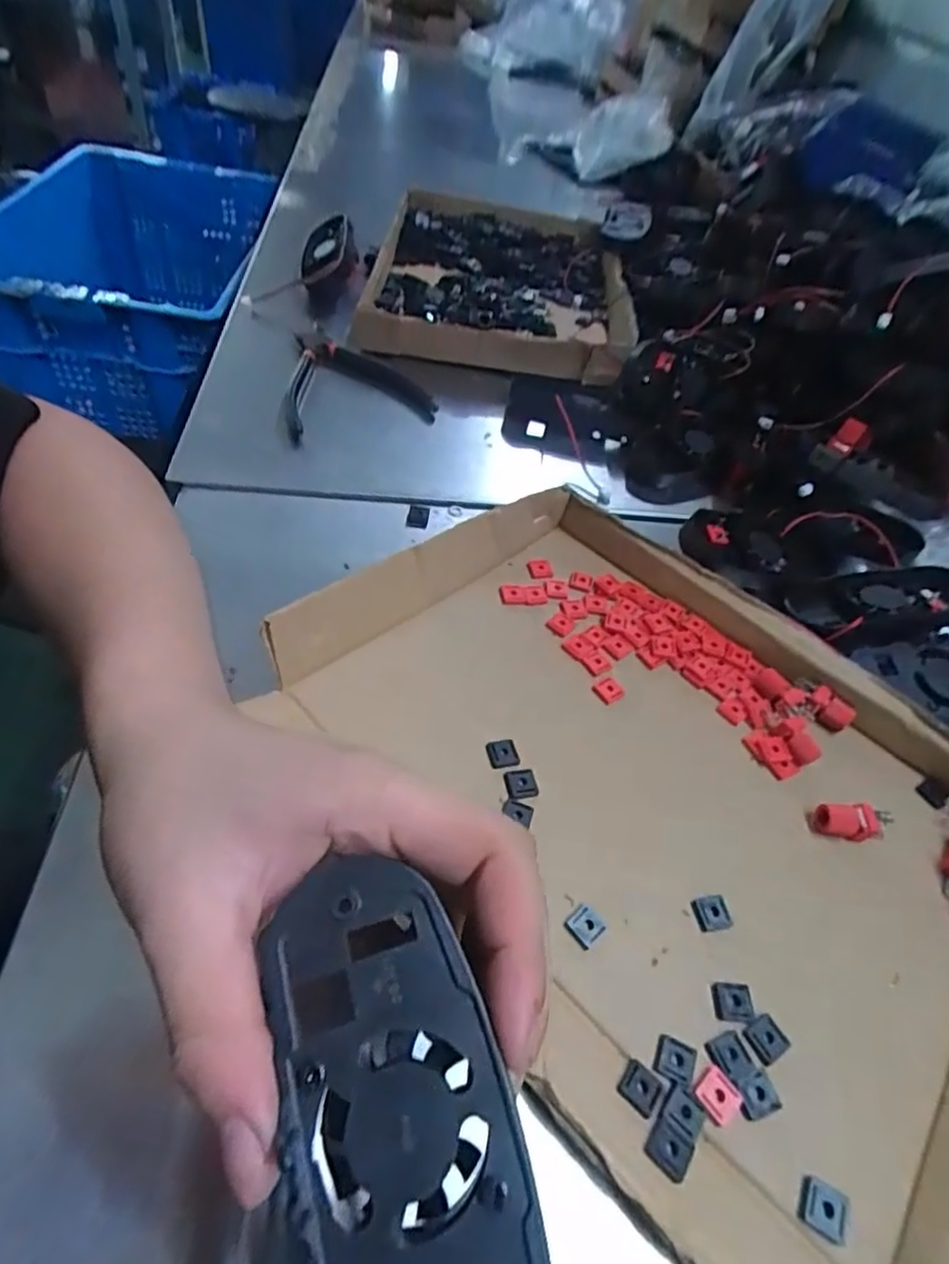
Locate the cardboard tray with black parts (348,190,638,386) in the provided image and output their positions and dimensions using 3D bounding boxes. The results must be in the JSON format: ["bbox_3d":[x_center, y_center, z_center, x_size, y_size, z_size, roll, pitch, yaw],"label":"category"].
[{"bbox_3d":[0.027,-0.354,0.633,0.235,0.039,0.337,11,49,-1],"label":"cardboard tray with black parts"}]

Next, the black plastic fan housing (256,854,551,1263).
[{"bbox_3d":[-0.016,0.106,0.139,0.047,0.006,0.110,-13,63,-16],"label":"black plastic fan housing"}]

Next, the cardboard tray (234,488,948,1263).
[{"bbox_3d":[0.089,0.063,0.301,0.268,0.039,0.341,-32,62,-32],"label":"cardboard tray"}]

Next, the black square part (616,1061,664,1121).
[{"bbox_3d":[0.058,0.160,0.226,0.014,0.004,0.014,36,53,19],"label":"black square part"}]

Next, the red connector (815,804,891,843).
[{"bbox_3d":[0.180,0.091,0.308,0.035,0.016,0.014,9,49,-4],"label":"red connector"}]

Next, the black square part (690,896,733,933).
[{"bbox_3d":[0.101,0.120,0.274,0.013,0.007,0.013,-2,50,-12],"label":"black square part"}]

